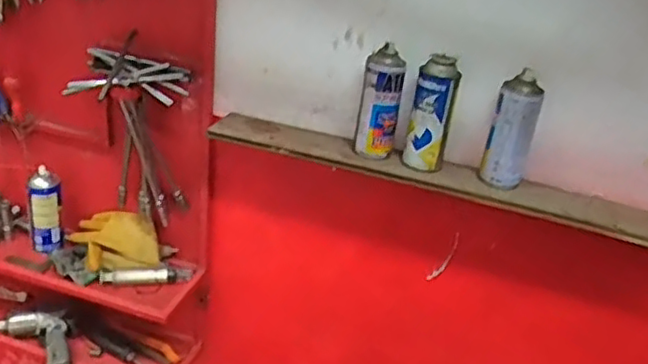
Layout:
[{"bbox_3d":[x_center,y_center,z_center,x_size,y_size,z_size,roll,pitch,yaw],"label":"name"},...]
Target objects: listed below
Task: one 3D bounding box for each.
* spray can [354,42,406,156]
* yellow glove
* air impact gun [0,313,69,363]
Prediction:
[{"bbox_3d":[0.092,-0.130,1.091,0.065,0.165,0.061,10,28,5],"label":"spray can"},{"bbox_3d":[-0.419,0.116,1.334,0.210,0.113,0.067,-3,-3,8],"label":"yellow glove"},{"bbox_3d":[-0.586,0.320,1.388,0.228,0.044,0.094,22,31,25],"label":"air impact gun"}]

